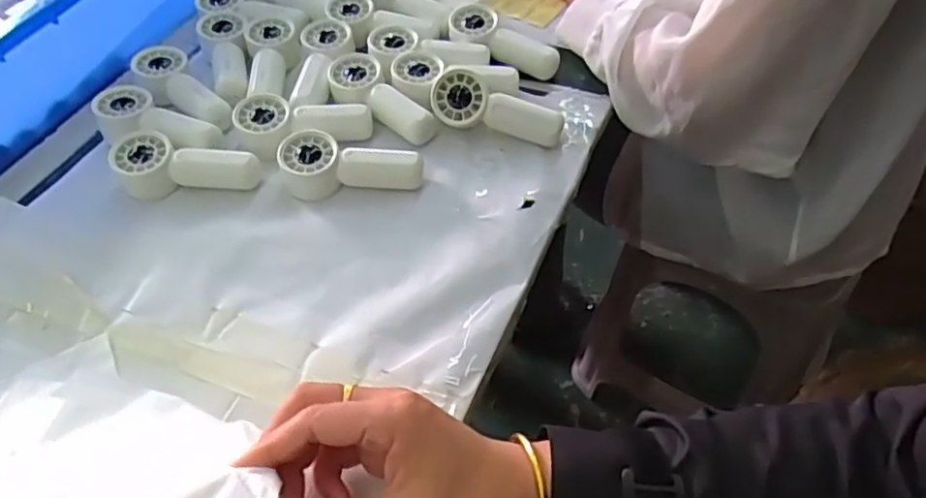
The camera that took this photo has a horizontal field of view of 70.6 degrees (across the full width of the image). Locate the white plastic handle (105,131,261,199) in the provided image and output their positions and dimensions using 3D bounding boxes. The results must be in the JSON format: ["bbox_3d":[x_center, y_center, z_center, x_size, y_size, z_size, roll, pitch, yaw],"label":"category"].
[{"bbox_3d":[-0.220,-0.063,0.516,0.106,0.034,0.042,9,52,10],"label":"white plastic handle"}]

